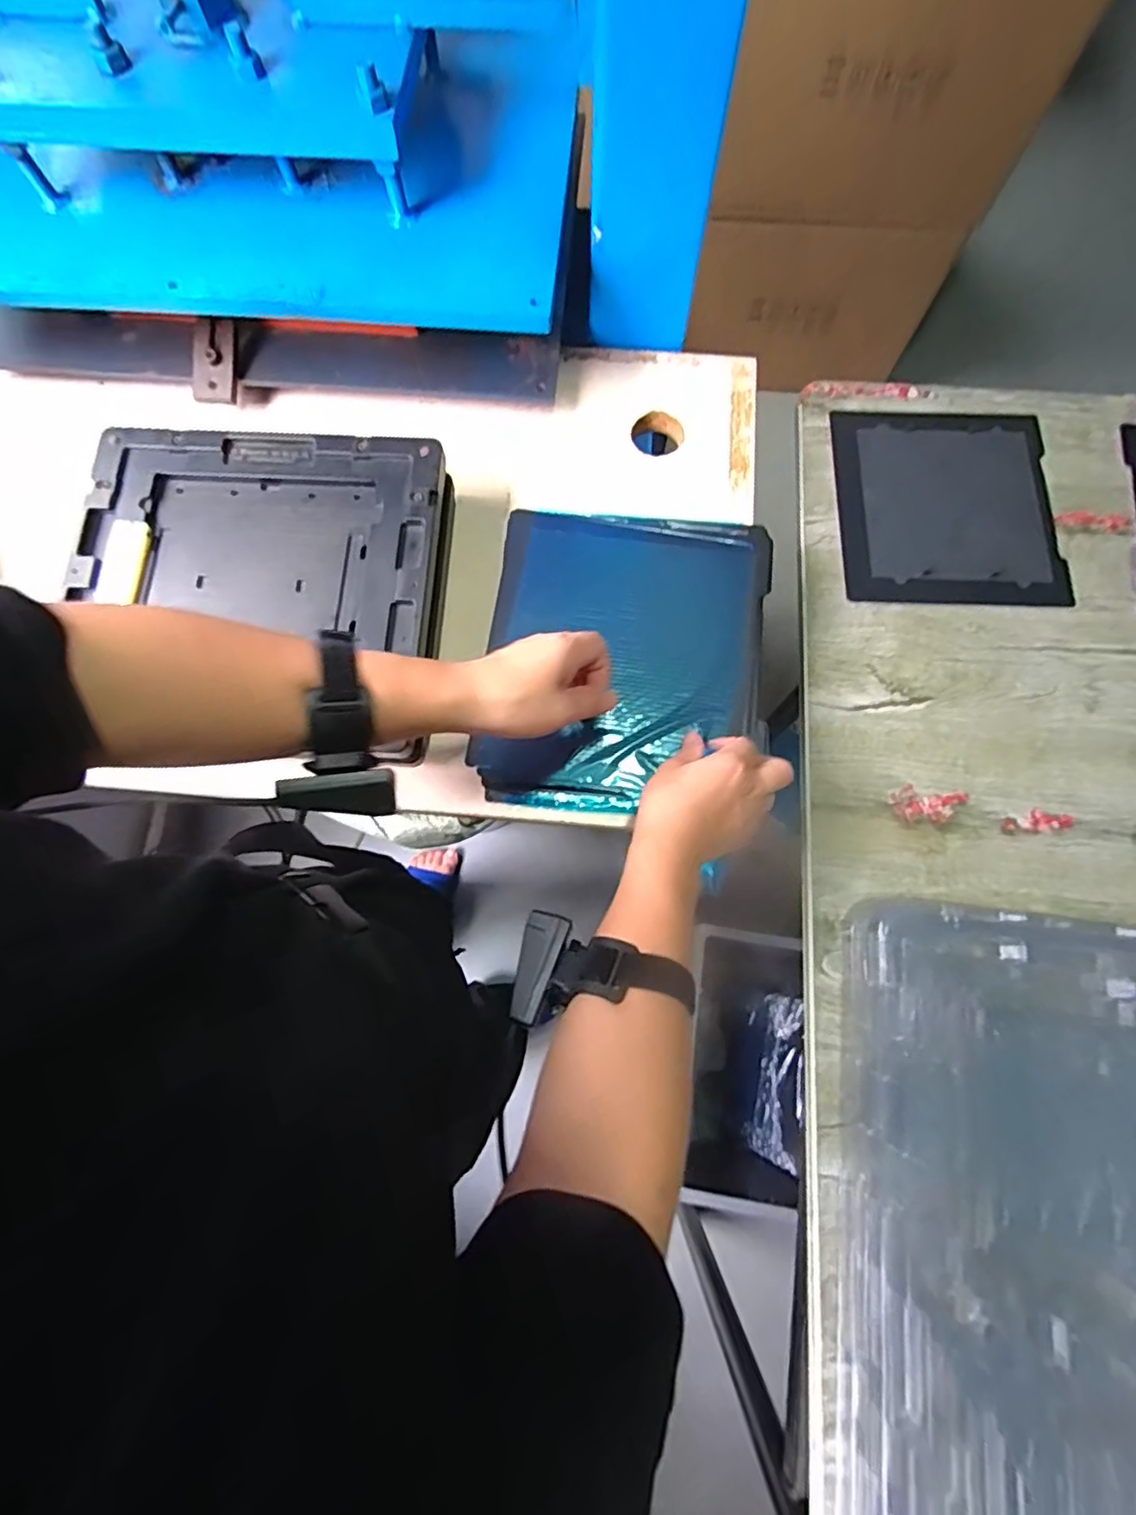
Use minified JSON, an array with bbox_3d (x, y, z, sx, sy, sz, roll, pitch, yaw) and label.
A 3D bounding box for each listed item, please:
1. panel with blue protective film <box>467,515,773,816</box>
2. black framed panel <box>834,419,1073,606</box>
[{"bbox_3d":[0.048,-0.084,0.523,0.227,0.034,0.262,7,76,3],"label":"panel with blue protective film"},{"bbox_3d":[0.404,-0.269,0.648,0.221,0.006,0.232,1,76,1],"label":"black framed panel"}]

